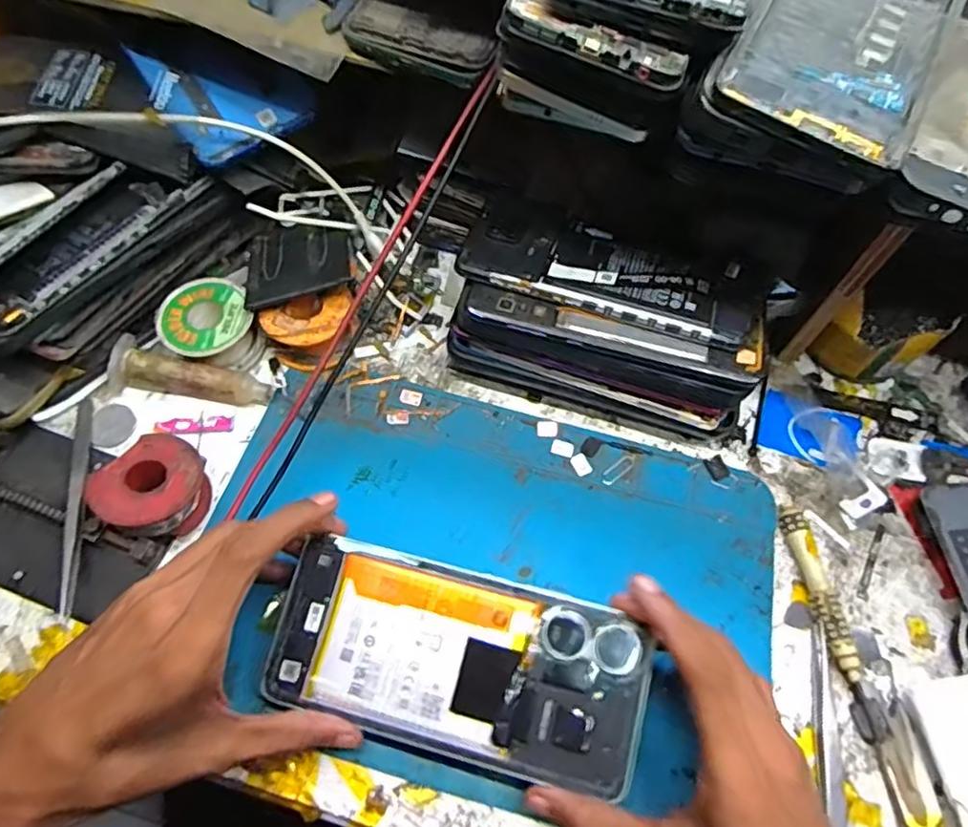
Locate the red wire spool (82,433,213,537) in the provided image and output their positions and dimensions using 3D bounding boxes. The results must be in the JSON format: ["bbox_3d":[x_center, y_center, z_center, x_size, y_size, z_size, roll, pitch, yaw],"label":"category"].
[{"bbox_3d":[-0.169,0.040,0.330,0.043,0.029,0.051,35,65,14],"label":"red wire spool"}]

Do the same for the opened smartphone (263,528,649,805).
[{"bbox_3d":[-0.012,0.111,0.289,0.165,0.004,0.076,14,77,8],"label":"opened smartphone"}]

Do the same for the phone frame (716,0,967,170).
[{"bbox_3d":[0.152,-0.163,0.256,0.072,0.008,0.154,28,70,6],"label":"phone frame"}]

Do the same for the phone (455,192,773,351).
[{"bbox_3d":[0.071,-0.079,0.346,0.158,0.008,0.069,22,63,7],"label":"phone"}]

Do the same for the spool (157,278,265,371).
[{"bbox_3d":[-0.163,-0.052,0.380,0.049,0.028,0.051,2,62,-3],"label":"spool"}]

